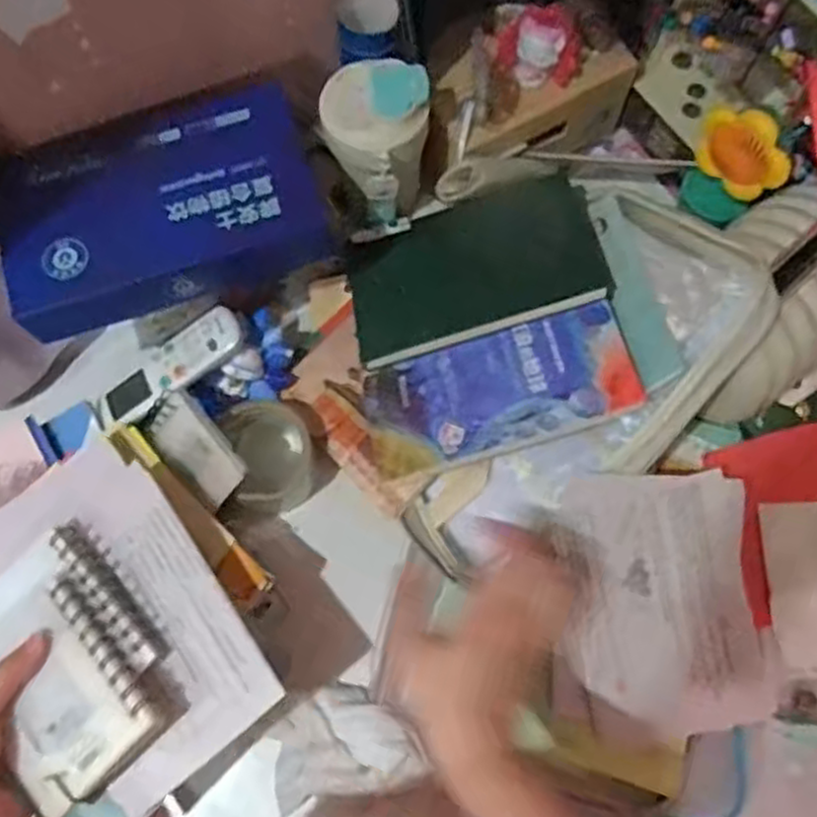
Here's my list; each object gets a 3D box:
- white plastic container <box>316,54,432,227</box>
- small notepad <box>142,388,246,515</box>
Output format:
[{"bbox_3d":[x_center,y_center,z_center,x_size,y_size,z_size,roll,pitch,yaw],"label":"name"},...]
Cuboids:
[{"bbox_3d":[-0.030,-0.231,0.648,0.089,0.111,0.093,8,71,2],"label":"white plastic container"},{"bbox_3d":[-0.174,0.033,0.593,0.099,0.007,0.059,45,117,15],"label":"small notepad"}]

